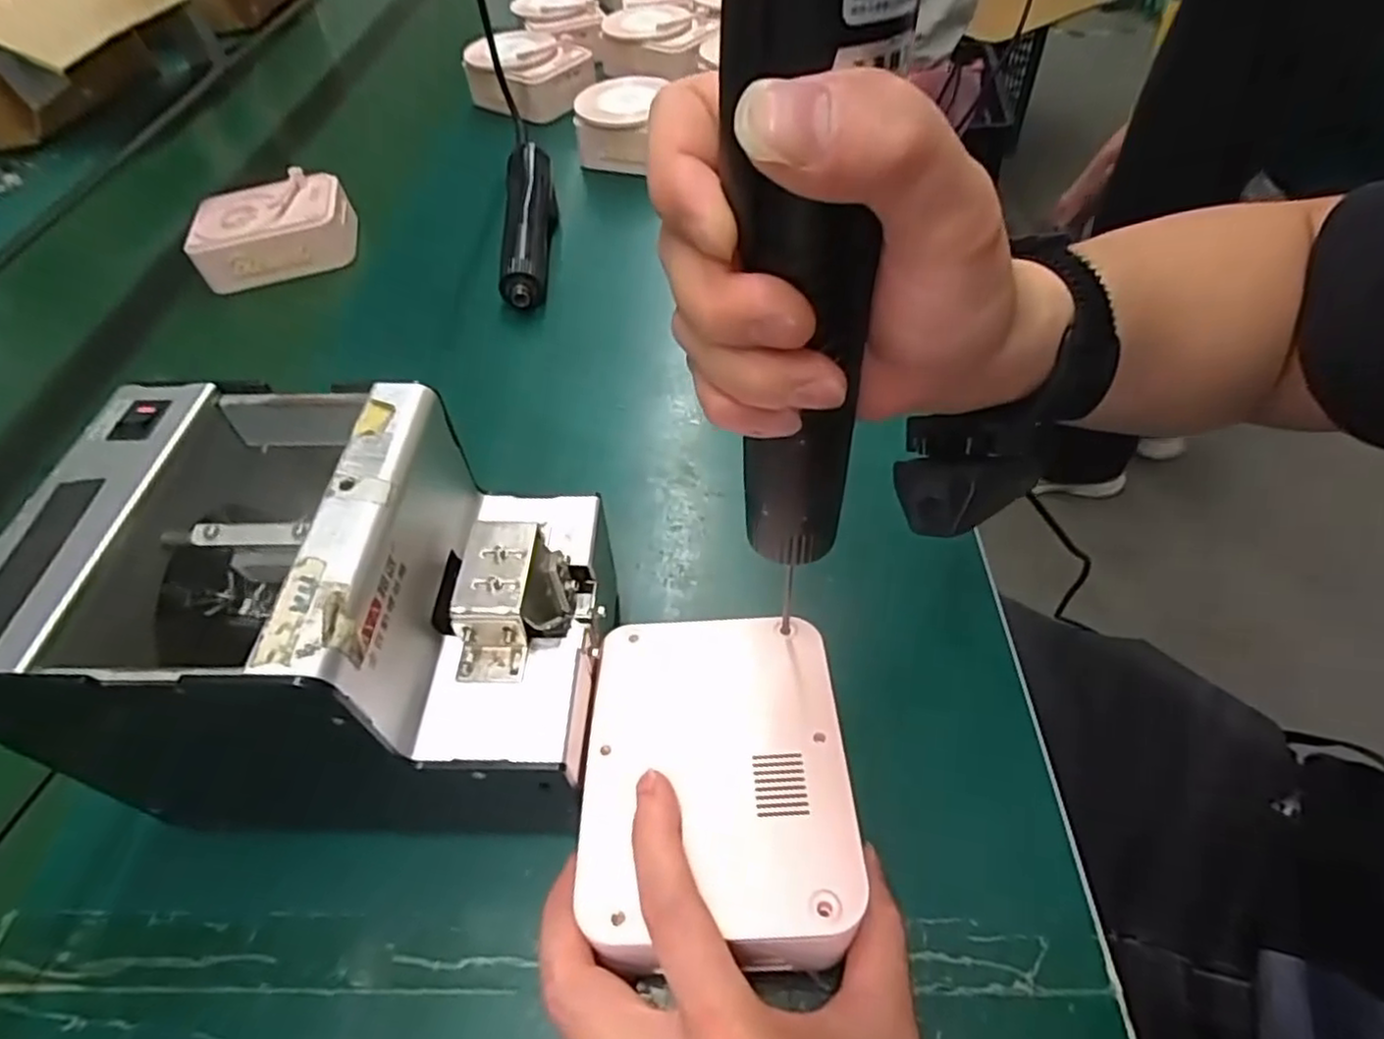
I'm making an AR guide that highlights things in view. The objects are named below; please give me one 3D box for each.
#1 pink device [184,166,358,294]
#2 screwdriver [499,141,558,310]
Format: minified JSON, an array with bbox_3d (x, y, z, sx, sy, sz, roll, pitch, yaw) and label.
[{"bbox_3d":[-0.370,-0.260,0.624,0.127,0.051,0.096,-10,51,-2],"label":"pink device"},{"bbox_3d":[-0.136,-0.250,0.583,0.043,0.049,0.206,-6,51,2],"label":"screwdriver"}]

